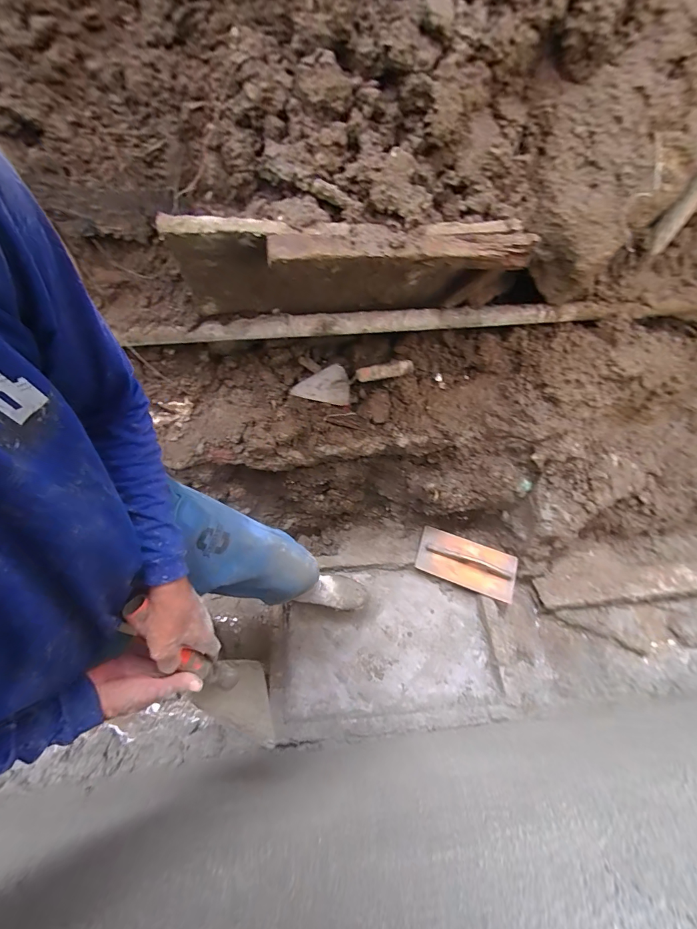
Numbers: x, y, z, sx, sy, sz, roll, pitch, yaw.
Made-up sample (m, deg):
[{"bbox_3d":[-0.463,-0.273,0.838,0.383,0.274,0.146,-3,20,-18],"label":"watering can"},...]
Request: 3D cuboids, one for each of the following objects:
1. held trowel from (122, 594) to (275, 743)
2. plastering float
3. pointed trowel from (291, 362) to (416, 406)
[{"bbox_3d":[-0.199,0.290,0.527,0.094,0.327,0.055,-39,31,-22],"label":"held trowel"},{"bbox_3d":[0.412,0.347,1.308,0.332,0.060,0.168,20,61,8],"label":"plastering float"},{"bbox_3d":[0.012,-0.234,1.011,0.320,0.083,0.098,-10,59,17],"label":"pointed trowel"}]

